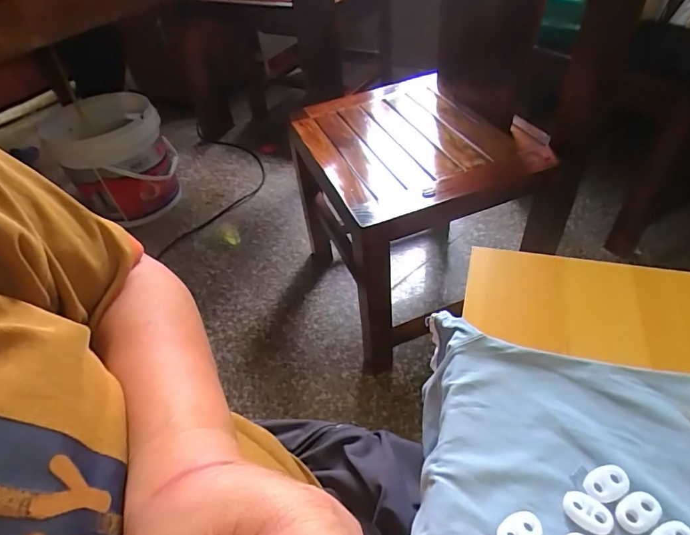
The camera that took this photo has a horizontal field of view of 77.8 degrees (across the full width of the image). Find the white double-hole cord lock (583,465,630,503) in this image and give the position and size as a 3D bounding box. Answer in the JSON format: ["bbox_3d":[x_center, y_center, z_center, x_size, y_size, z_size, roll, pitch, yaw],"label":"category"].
[{"bbox_3d":[0.136,0.112,0.222,0.022,0.005,0.015,-21,47,-13],"label":"white double-hole cord lock"}]

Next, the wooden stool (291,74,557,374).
[{"bbox_3d":[0.128,-0.121,0.954,0.363,0.414,0.476,-19,46,-10],"label":"wooden stool"}]

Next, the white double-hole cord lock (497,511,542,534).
[{"bbox_3d":[0.087,0.131,0.212,0.022,0.006,0.015,-21,47,-13],"label":"white double-hole cord lock"}]

